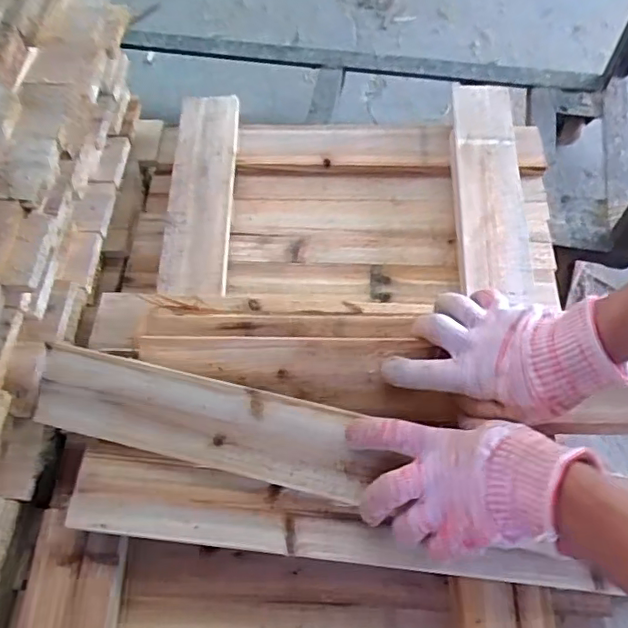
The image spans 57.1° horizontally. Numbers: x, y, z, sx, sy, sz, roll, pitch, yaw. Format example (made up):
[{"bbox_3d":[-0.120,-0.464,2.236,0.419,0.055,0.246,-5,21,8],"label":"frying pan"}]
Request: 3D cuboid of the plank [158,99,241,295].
[{"bbox_3d":[-0.136,-0.154,0.698,0.072,0.012,0.298,-1,61,1],"label":"plank"}]

